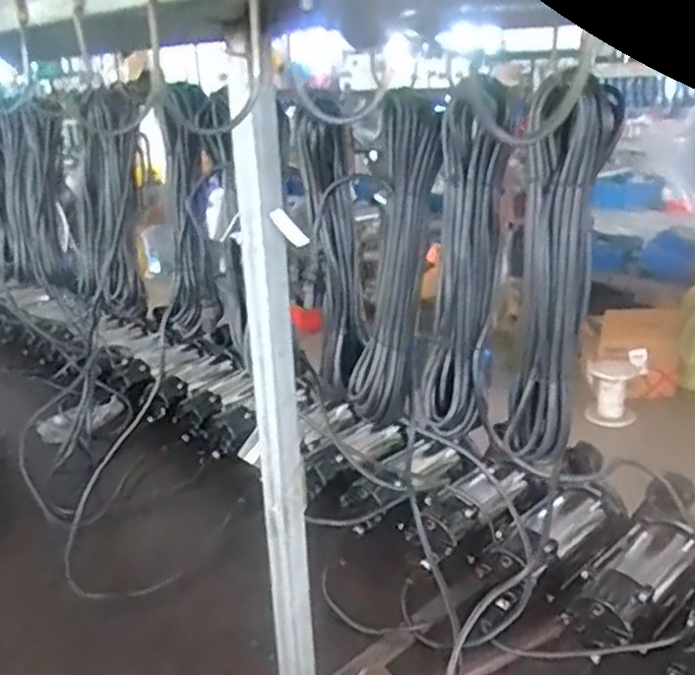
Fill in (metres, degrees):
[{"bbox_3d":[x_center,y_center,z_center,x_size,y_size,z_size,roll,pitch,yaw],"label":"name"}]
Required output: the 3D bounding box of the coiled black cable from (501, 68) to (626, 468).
[{"bbox_3d":[0.189,-0.048,0.658,0.068,0.329,0.061,8,22,32],"label":"coiled black cable"}]

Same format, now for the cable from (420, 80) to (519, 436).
[{"bbox_3d":[0.116,-0.066,0.730,0.084,0.326,0.042,0,19,13],"label":"cable"}]

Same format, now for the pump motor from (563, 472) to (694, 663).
[{"bbox_3d":[0.376,0.297,0.948,0.127,0.134,0.253,14,25,38],"label":"pump motor"}]

